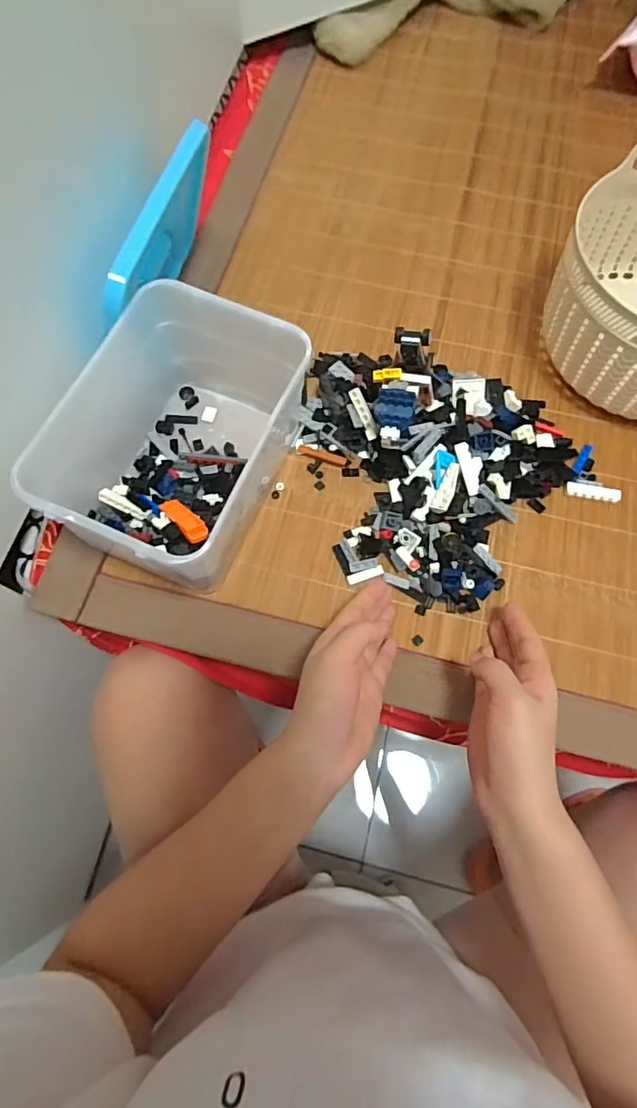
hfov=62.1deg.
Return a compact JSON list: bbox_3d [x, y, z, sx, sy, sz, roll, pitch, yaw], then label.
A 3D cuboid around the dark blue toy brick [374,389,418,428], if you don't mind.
[{"bbox_3d":[0.067,-0.127,0.460,0.034,0.014,0.029,10,70,4],"label":"dark blue toy brick"}]

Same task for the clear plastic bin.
[{"bbox_3d":[-0.111,-0.087,0.439,0.150,0.123,0.208,22,71,8],"label":"clear plastic bin"}]

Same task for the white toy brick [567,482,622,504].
[{"bbox_3d":[0.253,-0.057,0.487,0.047,0.006,0.013,12,70,5],"label":"white toy brick"}]

